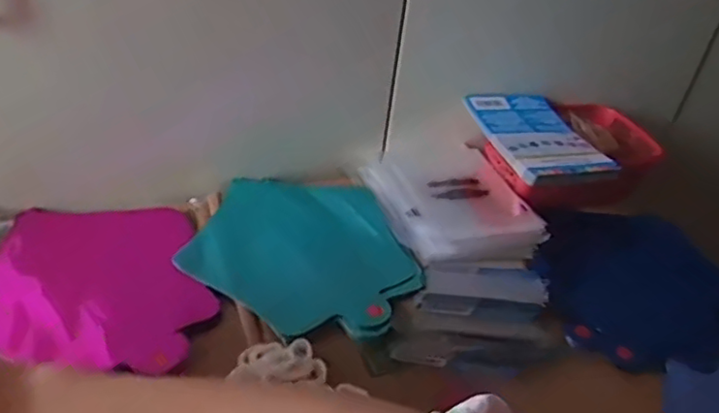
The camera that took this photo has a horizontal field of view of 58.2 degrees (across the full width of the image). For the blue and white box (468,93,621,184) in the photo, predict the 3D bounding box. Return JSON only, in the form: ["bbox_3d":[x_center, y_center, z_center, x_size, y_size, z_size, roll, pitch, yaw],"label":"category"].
[{"bbox_3d":[0.220,-0.089,0.786,0.127,0.019,0.190,-5,42,-13],"label":"blue and white box"}]

